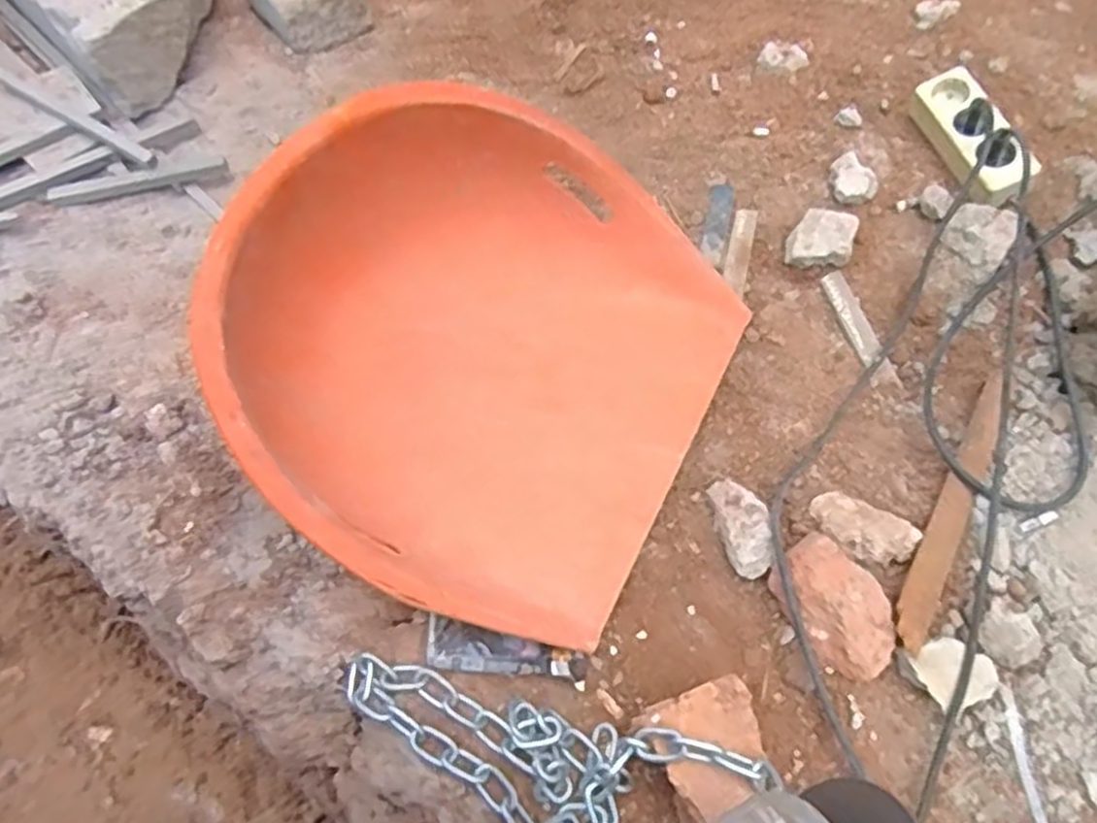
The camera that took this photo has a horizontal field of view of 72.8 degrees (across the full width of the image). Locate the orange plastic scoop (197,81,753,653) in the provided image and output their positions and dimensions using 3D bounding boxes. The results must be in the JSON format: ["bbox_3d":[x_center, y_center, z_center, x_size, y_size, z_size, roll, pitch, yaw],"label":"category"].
[{"bbox_3d":[-0.048,-0.061,0.627,0.349,0.223,0.419,23,62,15],"label":"orange plastic scoop"}]

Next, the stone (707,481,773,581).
[{"bbox_3d":[0.167,0.101,0.649,0.039,0.041,0.094,-4,58,-1],"label":"stone"}]

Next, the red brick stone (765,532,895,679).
[{"bbox_3d":[0.232,0.157,0.599,0.106,0.061,0.073,40,67,23],"label":"red brick stone"}]

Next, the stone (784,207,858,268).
[{"bbox_3d":[0.284,-0.178,0.776,0.064,0.041,0.066,14,60,10],"label":"stone"}]

